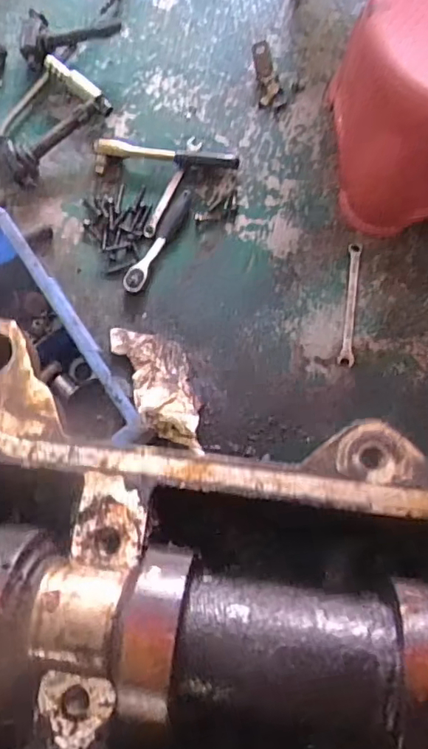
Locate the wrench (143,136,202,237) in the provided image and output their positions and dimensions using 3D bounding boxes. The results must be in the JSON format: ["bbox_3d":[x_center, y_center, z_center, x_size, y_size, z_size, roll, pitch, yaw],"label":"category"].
[{"bbox_3d":[-0.055,-0.248,0.703,0.021,0.013,0.145,25,86,8],"label":"wrench"}]

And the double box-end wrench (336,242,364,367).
[{"bbox_3d":[0.166,-0.086,0.650,0.018,0.008,0.150,5,83,6],"label":"double box-end wrench"}]

